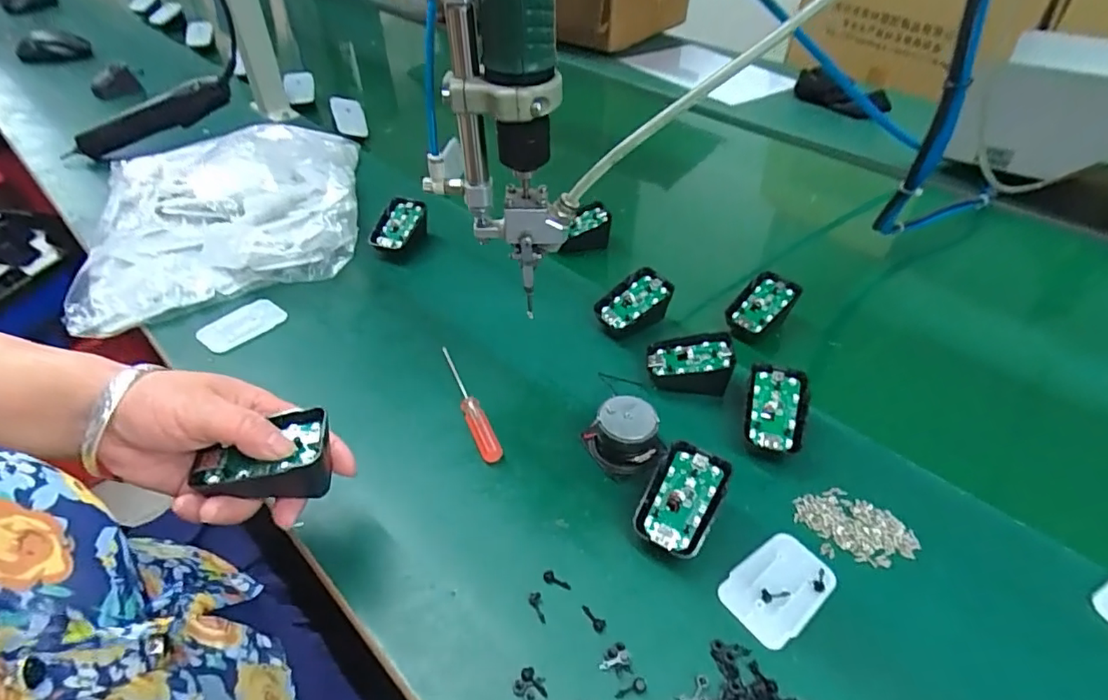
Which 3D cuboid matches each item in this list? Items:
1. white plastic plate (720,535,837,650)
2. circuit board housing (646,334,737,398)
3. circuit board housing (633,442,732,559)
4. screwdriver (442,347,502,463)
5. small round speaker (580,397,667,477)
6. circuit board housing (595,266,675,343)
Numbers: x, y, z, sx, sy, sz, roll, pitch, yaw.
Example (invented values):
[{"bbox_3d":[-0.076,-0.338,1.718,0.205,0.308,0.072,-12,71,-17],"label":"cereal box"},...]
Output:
[{"bbox_3d":[0.138,0.144,0.340,0.069,0.004,0.045,-26,49,-28],"label":"white plastic plate"},{"bbox_3d":[0.110,0.012,0.458,0.064,0.039,0.044,5,42,3],"label":"circuit board housing"},{"bbox_3d":[0.082,0.100,0.361,0.043,0.038,0.064,22,46,21],"label":"circuit board housing"},{"bbox_3d":[-0.068,0.040,0.443,0.014,0.014,0.121,-16,46,-18],"label":"screwdriver"},{"bbox_3d":[0.052,0.062,0.406,0.061,0.035,0.051,16,44,15],"label":"small round speaker"},{"bbox_3d":[0.073,-0.039,0.509,0.066,0.039,0.040,-21,48,-22],"label":"circuit board housing"}]

